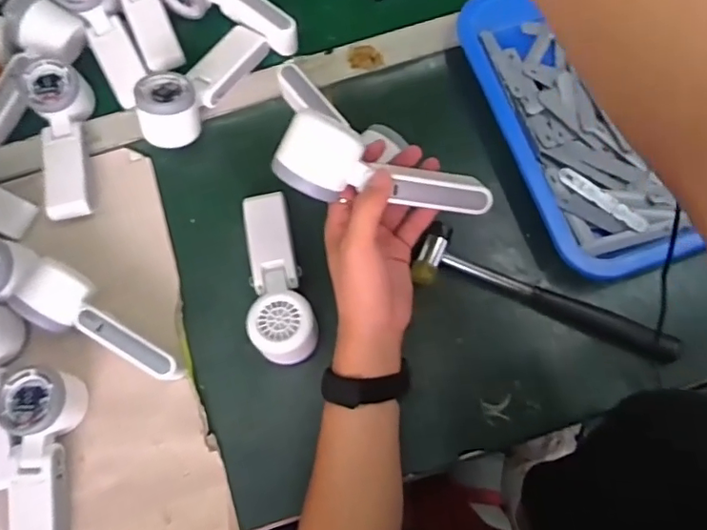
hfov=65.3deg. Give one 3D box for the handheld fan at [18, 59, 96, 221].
[{"bbox_3d":[-0.293,-0.126,0.553,0.051,0.037,0.159,-14,73,-2],"label":"handheld fan"}]

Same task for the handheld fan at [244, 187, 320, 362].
[{"bbox_3d":[-0.074,0.011,0.516,0.055,0.054,0.166,-16,73,-3],"label":"handheld fan"}]

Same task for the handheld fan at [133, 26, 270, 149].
[{"bbox_3d":[-0.154,-0.191,0.574,0.061,0.042,0.175,32,62,11],"label":"handheld fan"}]

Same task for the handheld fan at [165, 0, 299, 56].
[{"bbox_3d":[-0.142,-0.280,0.603,0.166,0.043,0.064,42,79,13],"label":"handheld fan"}]

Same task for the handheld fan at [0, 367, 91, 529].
[{"bbox_3d":[-0.276,0.175,0.477,0.060,0.051,0.165,-1,73,2],"label":"handheld fan"}]

